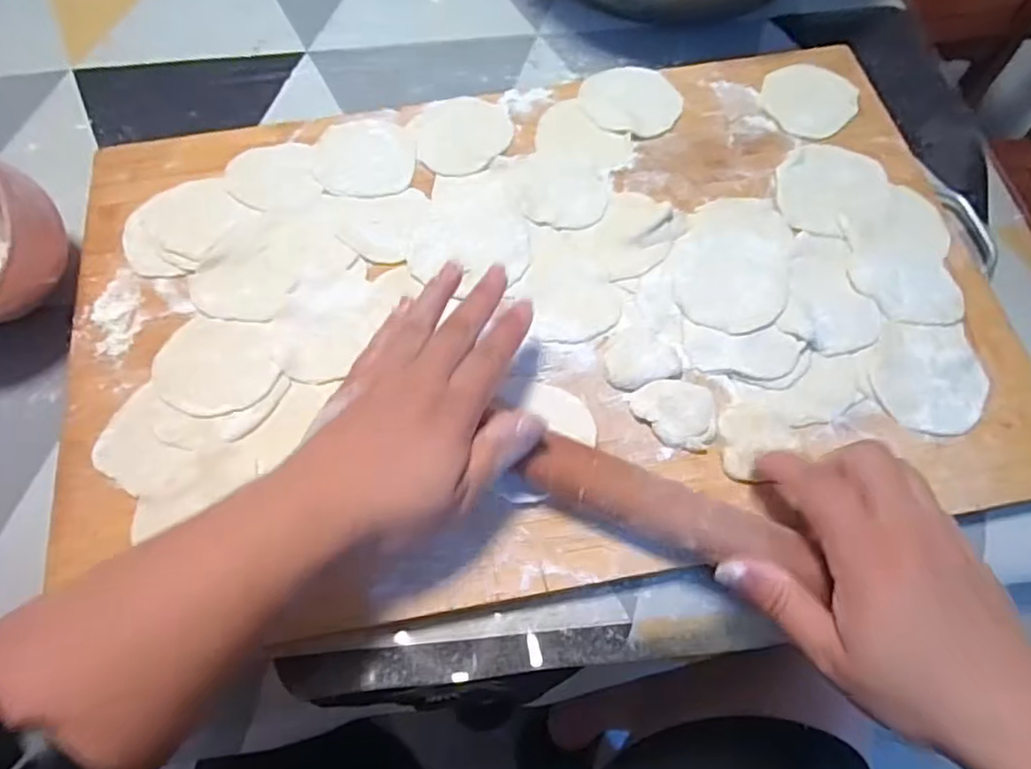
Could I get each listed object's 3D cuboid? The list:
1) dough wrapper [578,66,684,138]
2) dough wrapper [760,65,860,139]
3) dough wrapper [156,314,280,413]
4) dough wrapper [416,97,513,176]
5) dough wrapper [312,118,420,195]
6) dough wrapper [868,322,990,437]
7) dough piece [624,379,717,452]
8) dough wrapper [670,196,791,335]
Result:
[{"bbox_3d":[0.082,-0.203,0.457,0.064,0.004,0.070,-1,65,1],"label":"dough wrapper"},{"bbox_3d":[0.208,-0.204,0.458,0.063,0.004,0.059,-1,70,2],"label":"dough wrapper"},{"bbox_3d":[-0.173,-0.012,0.371,0.077,0.008,0.060,7,65,4],"label":"dough wrapper"},{"bbox_3d":[-0.036,-0.174,0.445,0.064,0.004,0.070,-4,64,0],"label":"dough wrapper"},{"bbox_3d":[-0.102,-0.156,0.438,0.067,0.004,0.068,0,64,0],"label":"dough wrapper"},{"bbox_3d":[0.237,-0.005,0.365,0.066,0.009,0.066,-1,65,0],"label":"dough wrapper"},{"bbox_3d":[0.088,0.015,0.356,0.047,0.008,0.037,9,65,5],"label":"dough piece"},{"bbox_3d":[0.134,-0.079,0.396,0.069,0.007,0.107,12,62,6],"label":"dough wrapper"}]

